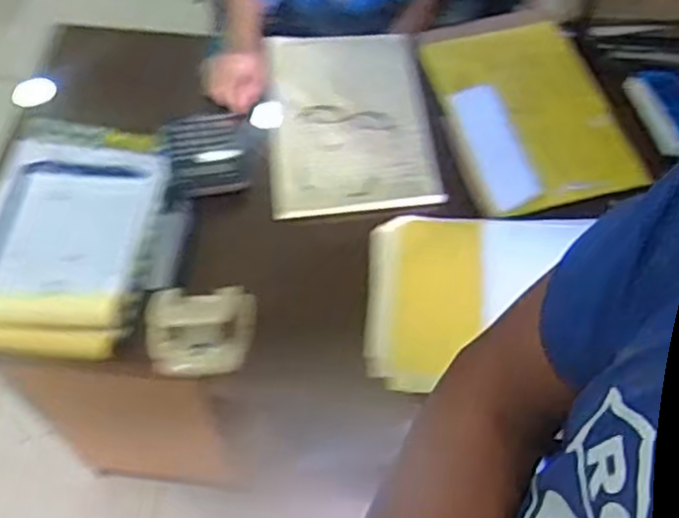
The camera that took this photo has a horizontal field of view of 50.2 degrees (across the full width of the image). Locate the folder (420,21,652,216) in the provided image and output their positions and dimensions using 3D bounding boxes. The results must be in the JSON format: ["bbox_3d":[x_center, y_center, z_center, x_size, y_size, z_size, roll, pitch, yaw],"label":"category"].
[{"bbox_3d":[0.275,-0.221,1.064,0.232,0.019,0.330,-12,60,-8],"label":"folder"}]

